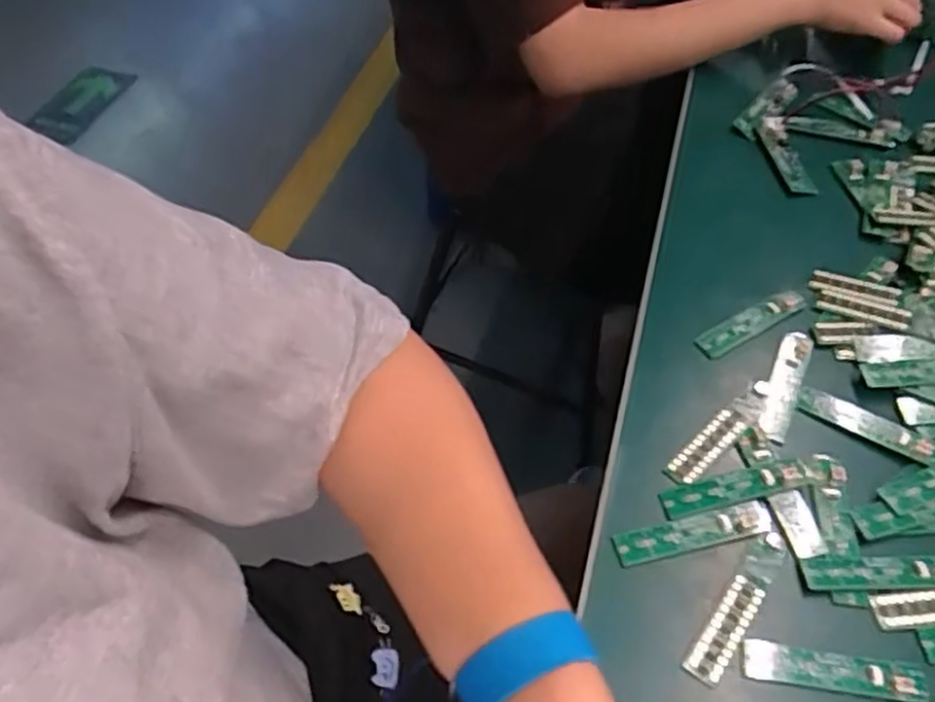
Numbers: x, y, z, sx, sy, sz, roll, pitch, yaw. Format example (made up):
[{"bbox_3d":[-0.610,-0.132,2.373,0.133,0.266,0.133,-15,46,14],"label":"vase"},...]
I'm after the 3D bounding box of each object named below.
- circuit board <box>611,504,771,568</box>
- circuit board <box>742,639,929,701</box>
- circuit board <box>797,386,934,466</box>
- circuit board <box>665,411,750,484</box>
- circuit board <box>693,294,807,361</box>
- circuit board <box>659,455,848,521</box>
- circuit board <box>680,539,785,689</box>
[{"bbox_3d":[0.121,0.098,0.398,0.085,0.004,0.017,-9,54,-9],"label":"circuit board"},{"bbox_3d":[0.176,0.153,0.356,0.084,0.004,0.018,8,54,4],"label":"circuit board"},{"bbox_3d":[0.234,0.043,0.436,0.078,0.006,0.018,30,58,19],"label":"circuit board"},{"bbox_3d":[0.139,0.055,0.430,0.060,0.004,0.017,-36,62,-25],"label":"circuit board"},{"bbox_3d":[0.187,-0.019,0.486,0.086,0.004,0.019,-26,59,-20],"label":"circuit board"},{"bbox_3d":[0.160,0.074,0.412,0.105,0.006,0.019,-7,54,-7],"label":"circuit board"},{"bbox_3d":[0.136,0.128,0.372,0.018,0.007,0.082,34,59,21],"label":"circuit board"}]

